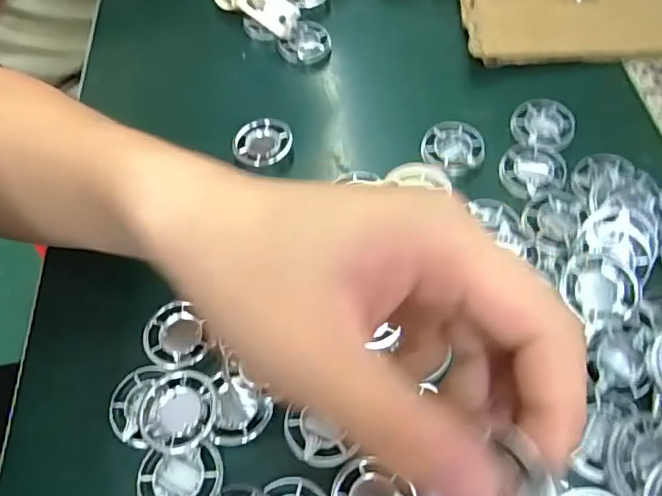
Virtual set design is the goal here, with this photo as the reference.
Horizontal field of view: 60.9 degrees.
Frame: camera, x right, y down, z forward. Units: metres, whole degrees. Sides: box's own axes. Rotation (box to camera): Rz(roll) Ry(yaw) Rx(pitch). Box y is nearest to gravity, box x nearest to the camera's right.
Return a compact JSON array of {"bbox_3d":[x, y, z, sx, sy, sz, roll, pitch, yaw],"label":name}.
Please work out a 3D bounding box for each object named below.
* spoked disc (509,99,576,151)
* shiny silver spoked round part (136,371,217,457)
[{"bbox_3d":[0.138,-0.081,0.368,0.039,0.006,0.039,-3,63,5],"label":"spoked disc"},{"bbox_3d":[-0.074,0.079,0.273,0.037,0.010,0.036,-1,58,2],"label":"shiny silver spoked round part"}]

